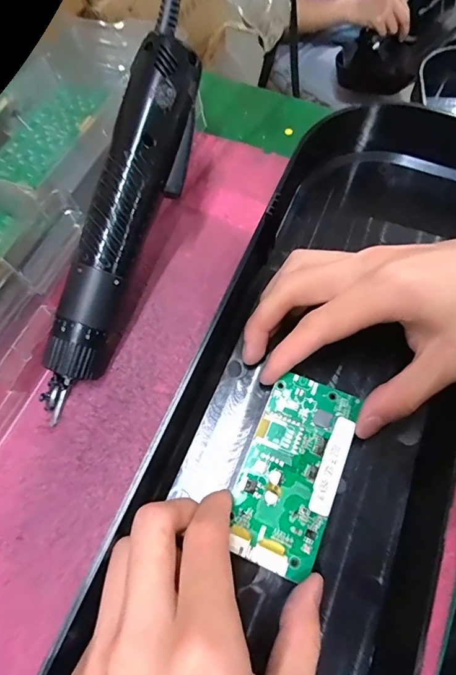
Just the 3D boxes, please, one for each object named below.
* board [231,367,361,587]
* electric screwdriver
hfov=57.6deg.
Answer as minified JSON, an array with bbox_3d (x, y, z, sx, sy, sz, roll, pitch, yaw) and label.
[{"bbox_3d":[0.033,0.066,0.211,0.046,0.010,0.093,18,69,10],"label":"board"},{"bbox_3d":[-0.062,-0.060,0.235,0.036,0.030,0.211,20,92,11],"label":"electric screwdriver"}]

